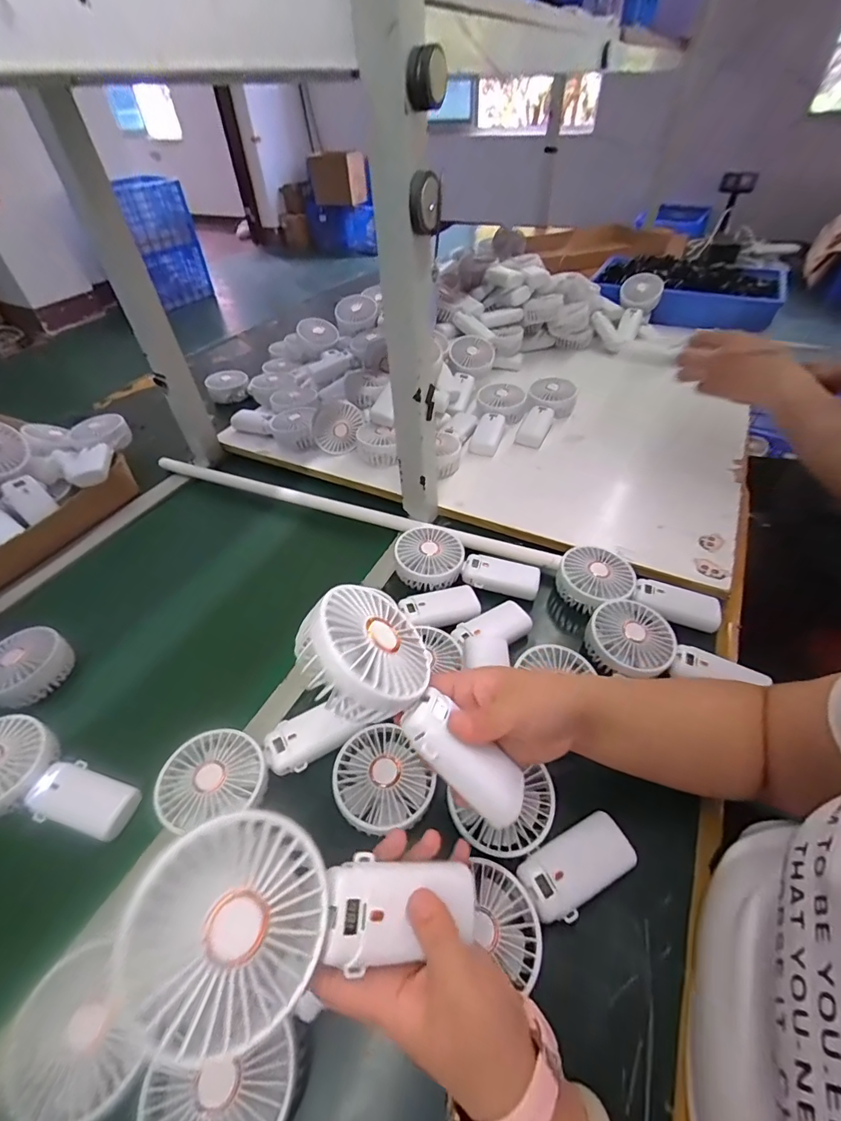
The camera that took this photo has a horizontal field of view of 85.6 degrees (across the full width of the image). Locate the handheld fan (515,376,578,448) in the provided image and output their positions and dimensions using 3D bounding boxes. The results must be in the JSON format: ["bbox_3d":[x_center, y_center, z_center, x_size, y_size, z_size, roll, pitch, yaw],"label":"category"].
[{"bbox_3d":[0.219,-0.264,0.815,0.085,0.035,0.173,21,64,22],"label":"handheld fan"}]

